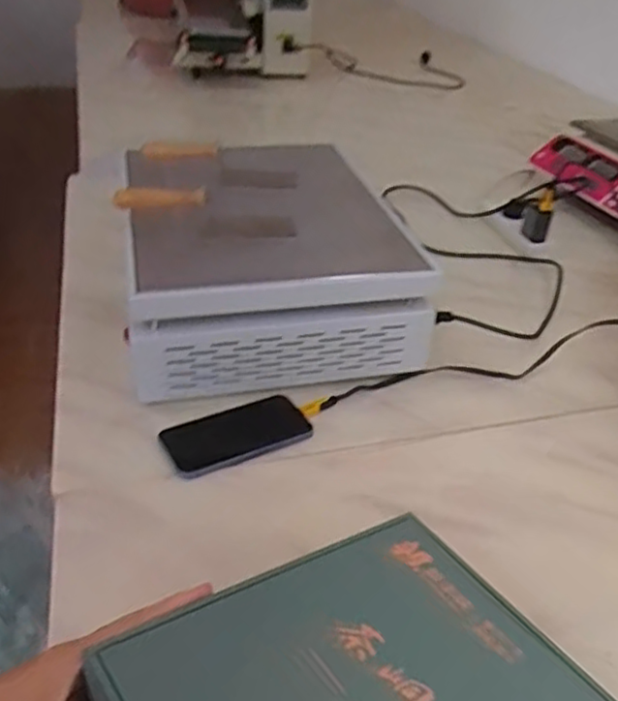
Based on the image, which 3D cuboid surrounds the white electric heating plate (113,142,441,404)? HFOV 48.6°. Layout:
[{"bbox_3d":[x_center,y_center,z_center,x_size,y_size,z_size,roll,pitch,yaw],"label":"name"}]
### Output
[{"bbox_3d":[-0.065,-0.119,0.833,0.316,0.166,0.362,-8,36,-14],"label":"white electric heating plate"}]

